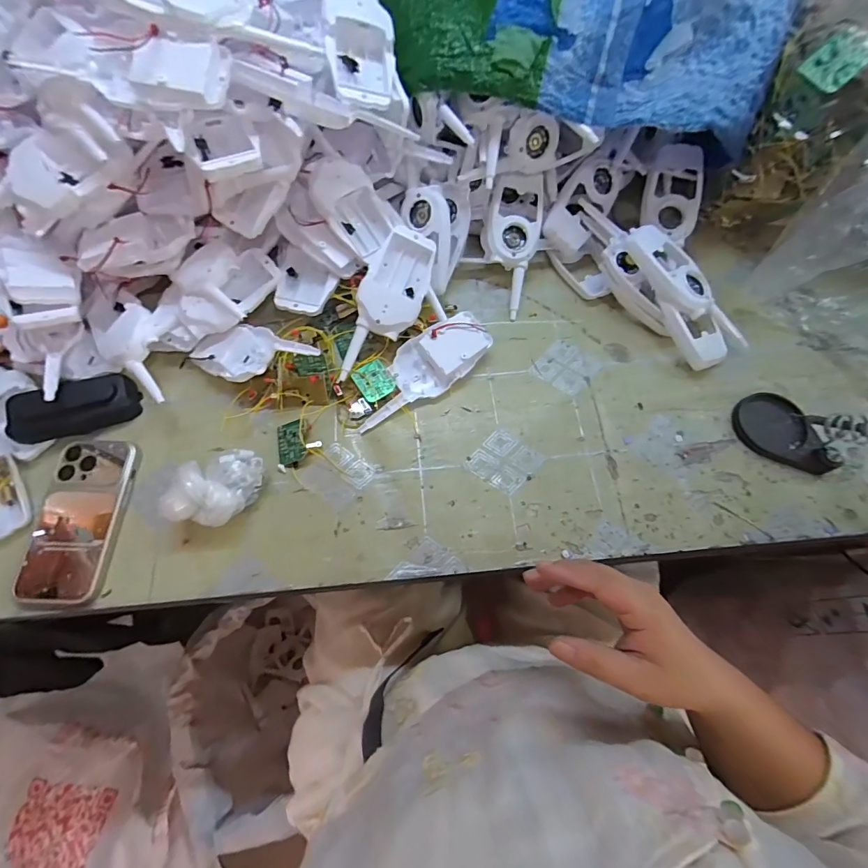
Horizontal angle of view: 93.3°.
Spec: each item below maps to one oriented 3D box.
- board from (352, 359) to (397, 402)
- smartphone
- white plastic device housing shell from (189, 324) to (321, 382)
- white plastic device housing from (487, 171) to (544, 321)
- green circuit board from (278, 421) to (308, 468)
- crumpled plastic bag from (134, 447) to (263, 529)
[{"bbox_3d":[-0.061,-0.055,0.422,0.036,0.004,0.041,-35,73,-14],"label":"board"},{"bbox_3d":[-0.333,0.079,0.381,0.082,0.010,0.149,1,69,1],"label":"smartphone"},{"bbox_3d":[-0.181,-0.083,0.414,0.152,0.025,0.062,2,71,18],"label":"white plastic device housing shell"},{"bbox_3d":[0.091,-0.211,0.459,0.060,0.018,0.154,2,94,1],"label":"white plastic device housing"},{"bbox_3d":[-0.140,0.009,0.408,0.034,0.012,0.045,-16,70,17],"label":"green circuit board"},{"bbox_3d":[-0.196,0.049,0.370,0.087,0.053,0.060,-32,71,-11],"label":"crumpled plastic bag"}]

